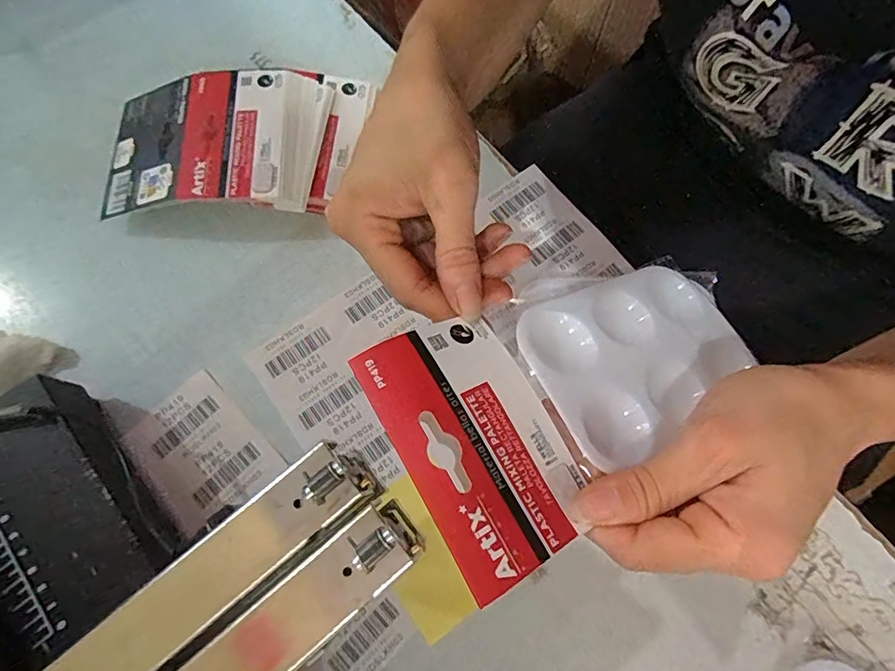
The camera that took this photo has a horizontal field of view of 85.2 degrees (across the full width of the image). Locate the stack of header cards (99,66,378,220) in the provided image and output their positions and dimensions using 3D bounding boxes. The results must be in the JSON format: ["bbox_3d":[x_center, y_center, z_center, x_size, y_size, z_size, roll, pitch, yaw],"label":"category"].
[{"bbox_3d":[-0.147,-0.133,0.338,0.168,0.034,0.108,2,72,1],"label":"stack of header cards"}]

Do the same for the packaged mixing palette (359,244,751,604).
[{"bbox_3d":[0.059,0.017,0.224,0.187,0.023,0.095,-25,72,-29],"label":"packaged mixing palette"}]

